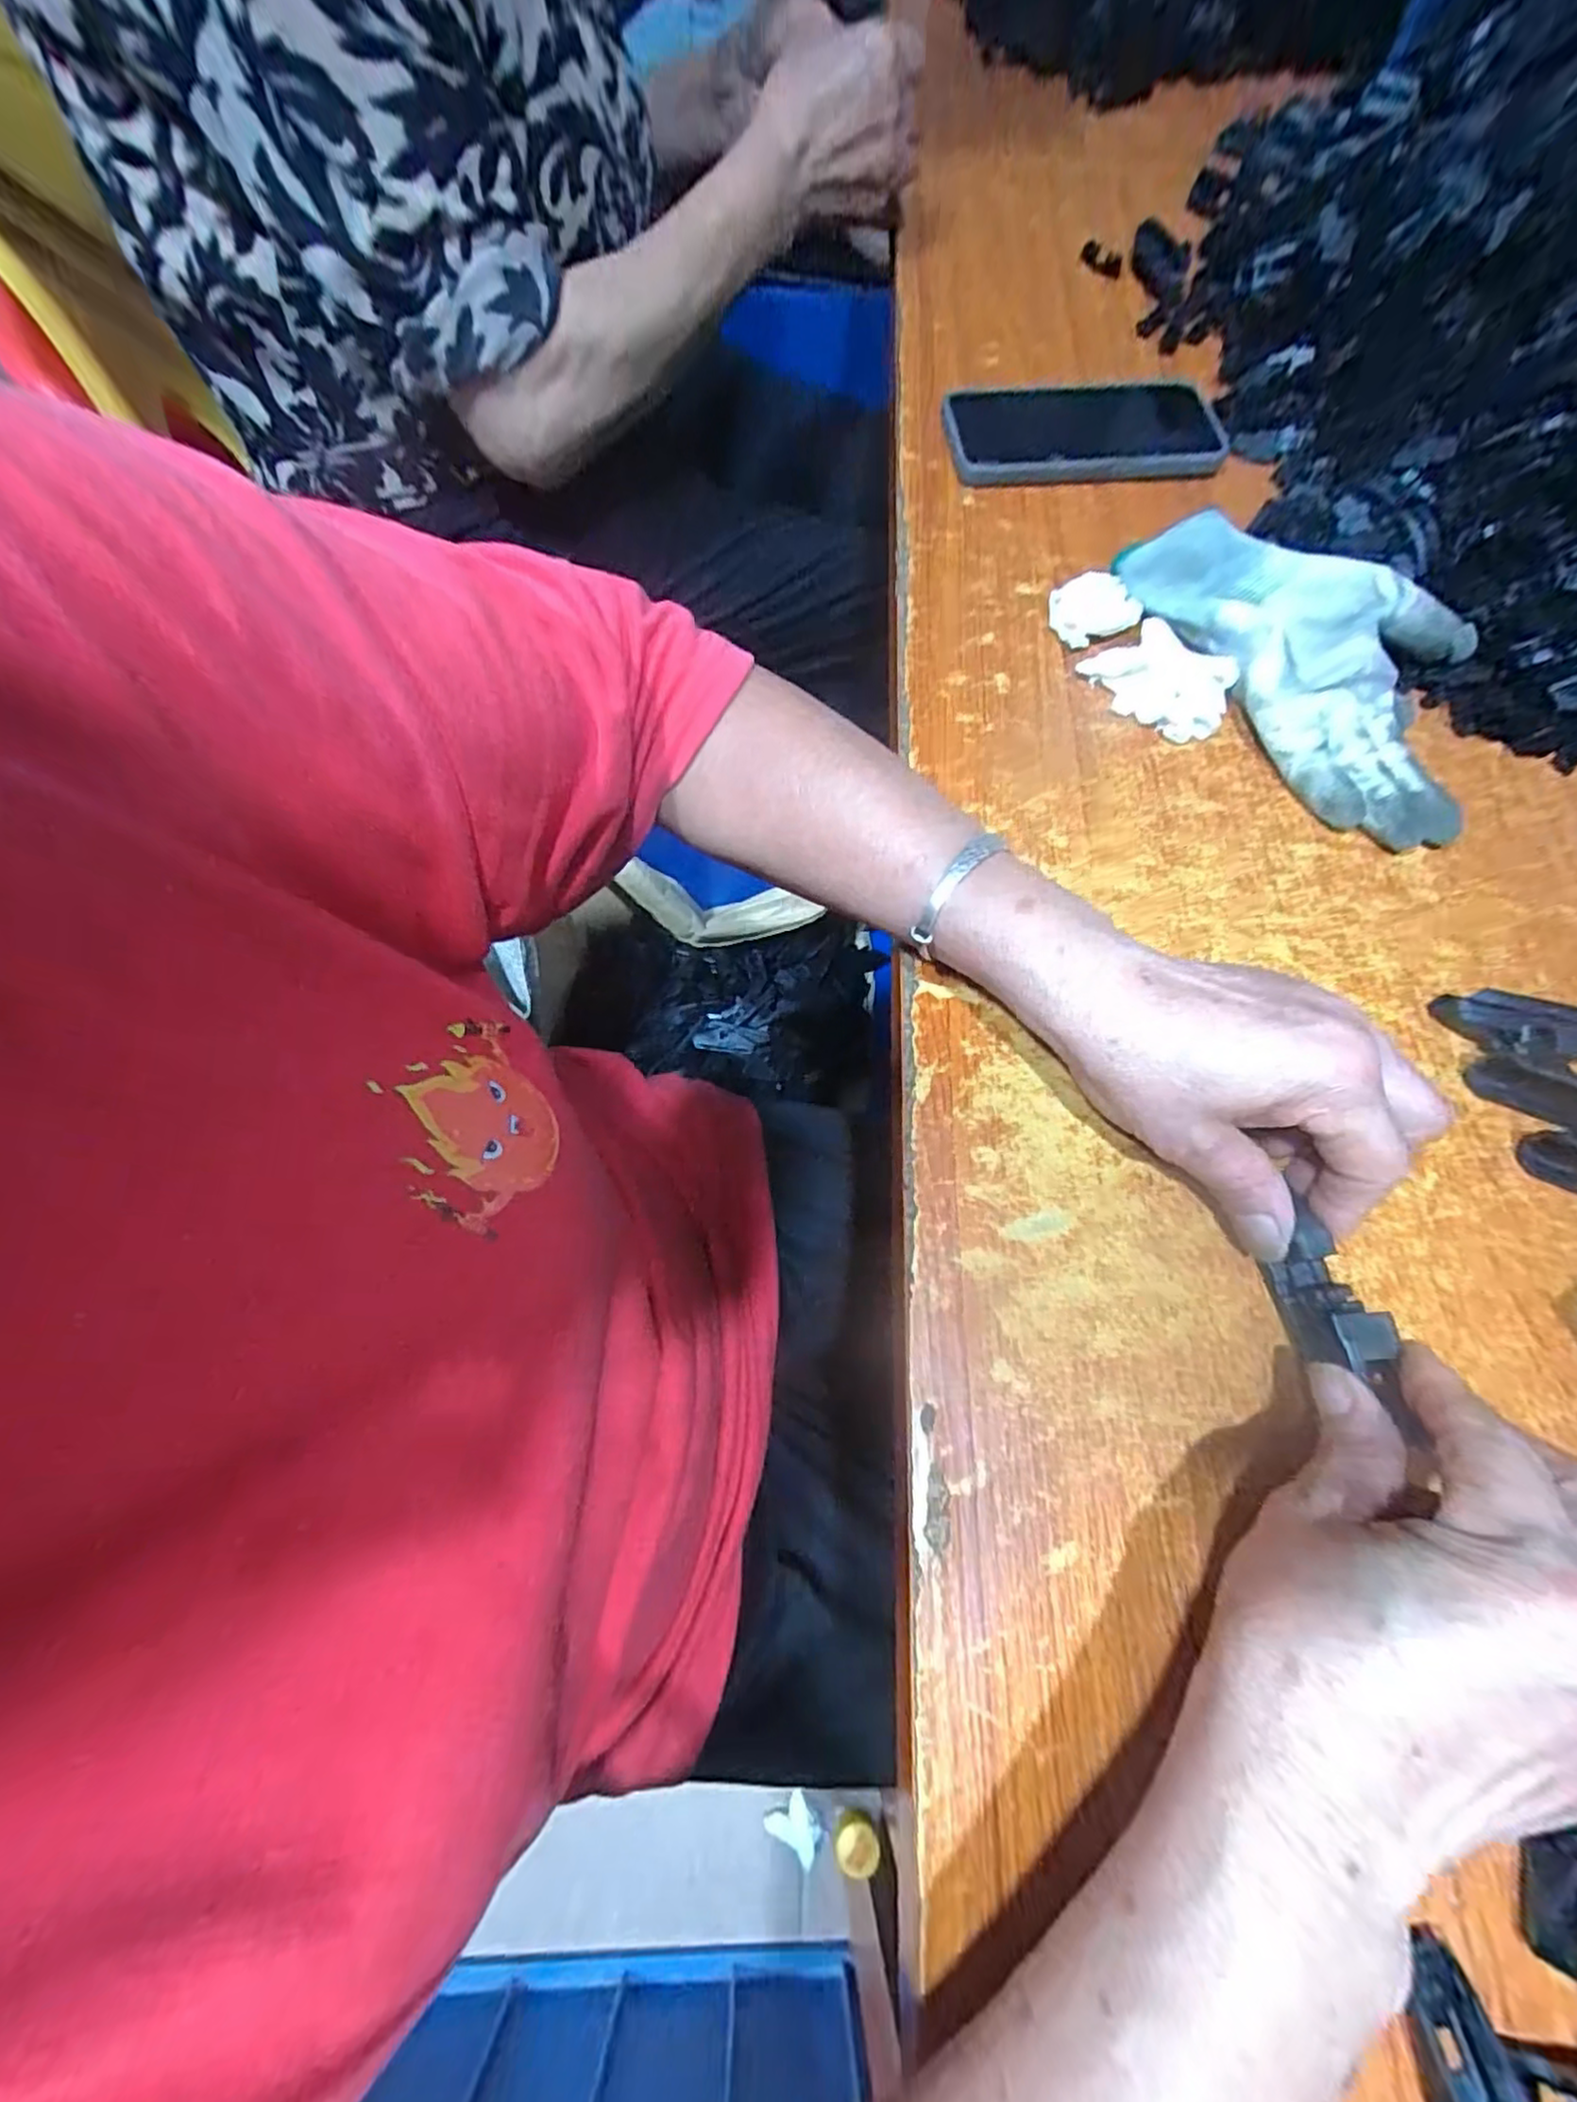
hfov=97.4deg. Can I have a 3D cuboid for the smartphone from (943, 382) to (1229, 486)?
[{"bbox_3d":[0.181,-0.379,0.426,0.166,0.016,0.075,-5,69,-4],"label":"smartphone"}]

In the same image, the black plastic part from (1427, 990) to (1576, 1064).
[{"bbox_3d":[0.312,-0.008,0.291,0.073,0.021,0.020,10,69,2],"label":"black plastic part"}]

